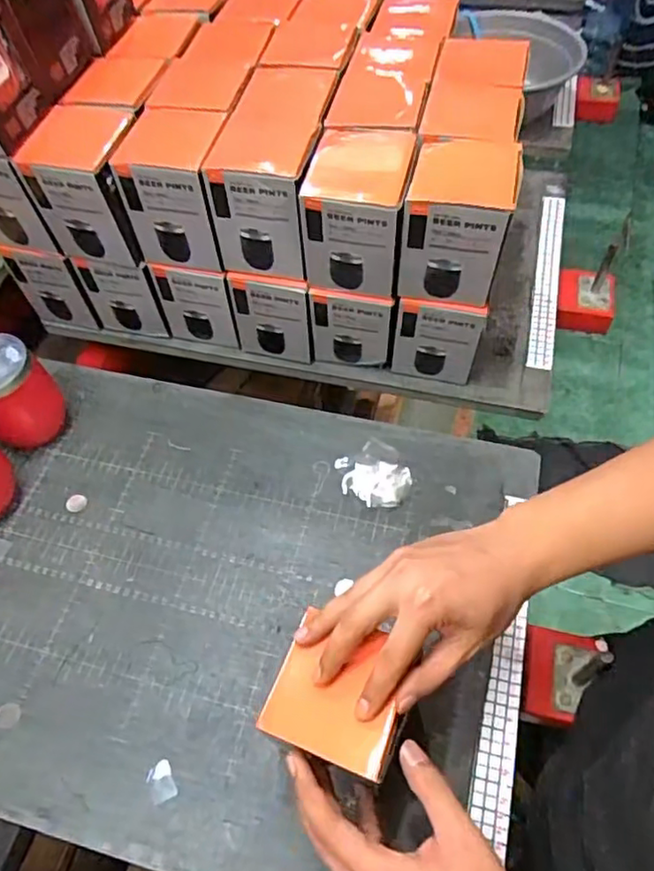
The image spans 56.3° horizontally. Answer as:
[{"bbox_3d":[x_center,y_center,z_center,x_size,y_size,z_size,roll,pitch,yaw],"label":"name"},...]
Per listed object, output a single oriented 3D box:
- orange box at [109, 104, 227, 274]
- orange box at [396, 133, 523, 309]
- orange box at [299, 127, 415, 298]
[{"bbox_3d":[-0.145,-0.256,0.621,0.097,0.129,0.095,7,57,8],"label":"orange box"},{"bbox_3d":[0.121,-0.200,0.576,0.096,0.121,0.090,6,57,7],"label":"orange box"},{"bbox_3d":[0.030,-0.213,0.589,0.092,0.121,0.094,10,58,9],"label":"orange box"}]

